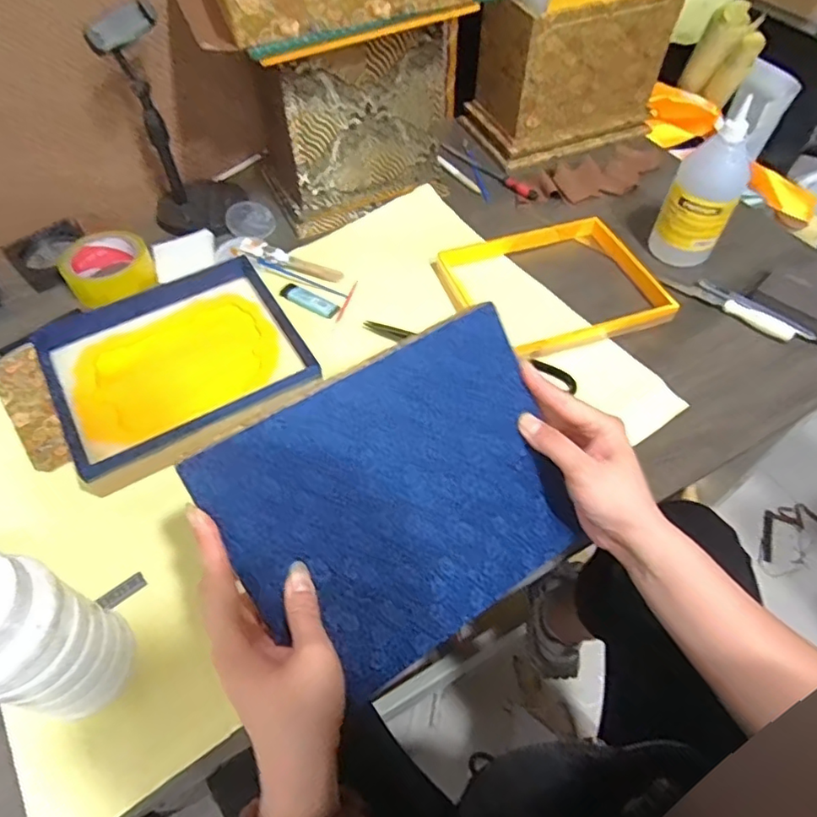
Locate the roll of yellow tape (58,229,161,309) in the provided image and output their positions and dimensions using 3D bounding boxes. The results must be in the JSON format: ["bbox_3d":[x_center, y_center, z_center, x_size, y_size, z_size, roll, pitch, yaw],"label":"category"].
[{"bbox_3d":[-0.374,-0.178,0.704,0.100,0.041,0.091,-24,58,-15],"label":"roll of yellow tape"}]

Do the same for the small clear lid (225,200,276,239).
[{"bbox_3d":[-0.218,-0.259,0.777,0.064,0.013,0.070,0,55,0],"label":"small clear lid"}]

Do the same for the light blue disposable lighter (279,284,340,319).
[{"bbox_3d":[-0.122,-0.132,0.693,0.077,0.008,0.024,25,59,17],"label":"light blue disposable lighter"}]

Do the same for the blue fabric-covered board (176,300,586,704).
[{"bbox_3d":[0.003,0.066,0.403,0.240,0.006,0.204,-30,102,-20],"label":"blue fabric-covered board"}]

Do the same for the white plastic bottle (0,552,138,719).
[{"bbox_3d":[-0.257,0.160,0.387,0.075,0.171,0.079,6,55,4],"label":"white plastic bottle"}]

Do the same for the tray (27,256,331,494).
[{"bbox_3d":[-0.251,-0.052,0.612,0.244,0.045,0.228,-31,60,-20],"label":"tray"}]

